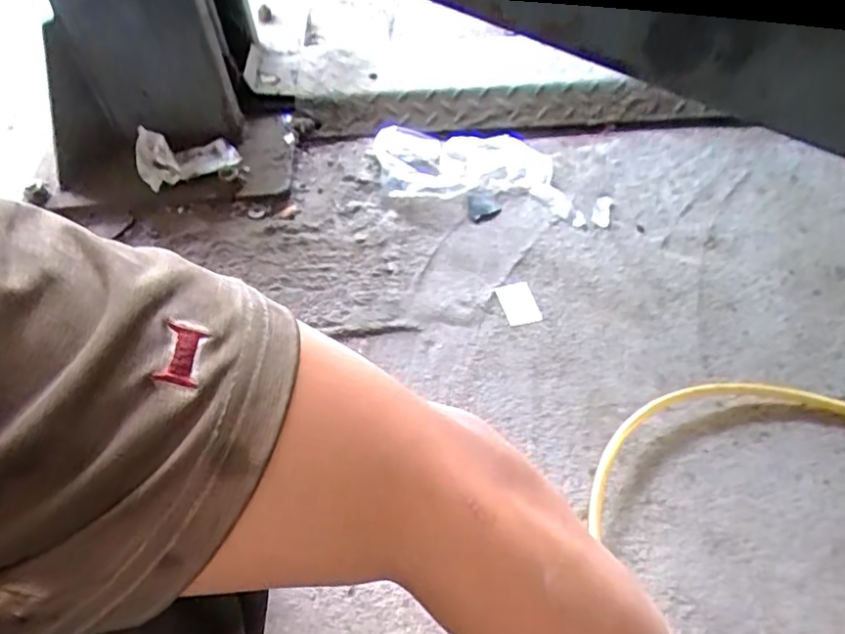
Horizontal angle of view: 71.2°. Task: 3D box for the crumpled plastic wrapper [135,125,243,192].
[{"bbox_3d":[-0.351,-0.238,0.880,0.145,0.060,0.066,-9,53,-7],"label":"crumpled plastic wrapper"}]

